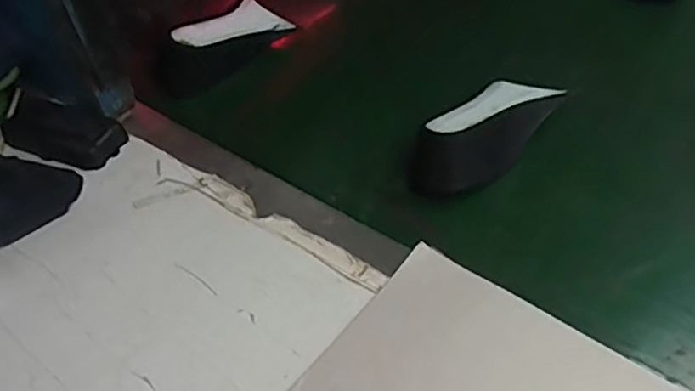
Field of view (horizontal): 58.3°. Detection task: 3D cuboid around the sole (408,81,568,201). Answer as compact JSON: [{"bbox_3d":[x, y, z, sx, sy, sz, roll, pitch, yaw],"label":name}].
[{"bbox_3d":[0.118,-0.054,0.539,0.063,0.046,0.153,32,54,29],"label":"sole"}]

